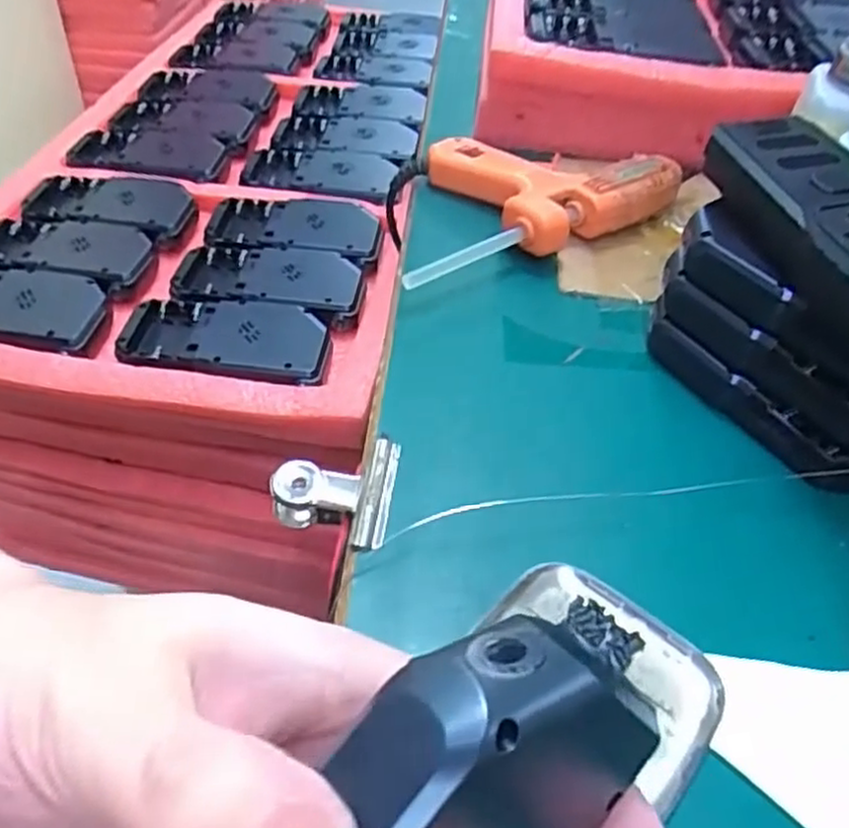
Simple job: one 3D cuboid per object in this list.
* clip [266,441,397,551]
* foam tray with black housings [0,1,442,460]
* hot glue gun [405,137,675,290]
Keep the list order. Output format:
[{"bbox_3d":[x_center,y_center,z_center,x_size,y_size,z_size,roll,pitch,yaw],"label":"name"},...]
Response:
[{"bbox_3d":[-0.034,0.028,0.289,0.044,0.018,0.041,7,45,4],"label":"clip"},{"bbox_3d":[-0.132,-0.207,0.593,0.294,0.039,0.591,10,47,5],"label":"foam tray with black housings"},{"bbox_3d":[0.044,-0.119,0.417,0.169,0.033,0.101,-20,50,-21],"label":"hot glue gun"}]

